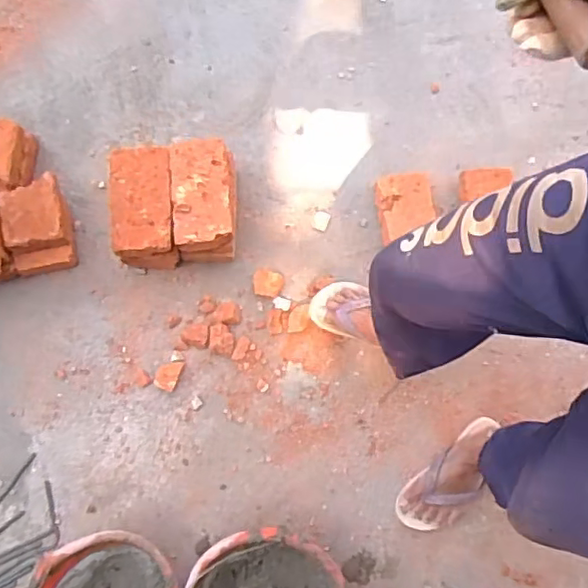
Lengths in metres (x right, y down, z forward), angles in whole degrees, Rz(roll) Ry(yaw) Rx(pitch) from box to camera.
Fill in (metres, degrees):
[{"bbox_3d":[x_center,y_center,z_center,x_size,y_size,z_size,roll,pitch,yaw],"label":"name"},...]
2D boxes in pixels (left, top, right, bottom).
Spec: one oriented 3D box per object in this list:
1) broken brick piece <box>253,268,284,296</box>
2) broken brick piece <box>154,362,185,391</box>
[{"bbox_3d":[-0.052,-0.022,1.199,0.059,0.022,0.052,11,78,-1],"label":"broken brick piece"},{"bbox_3d":[-0.241,0.153,1.163,0.044,0.015,0.058,19,78,1],"label":"broken brick piece"}]

